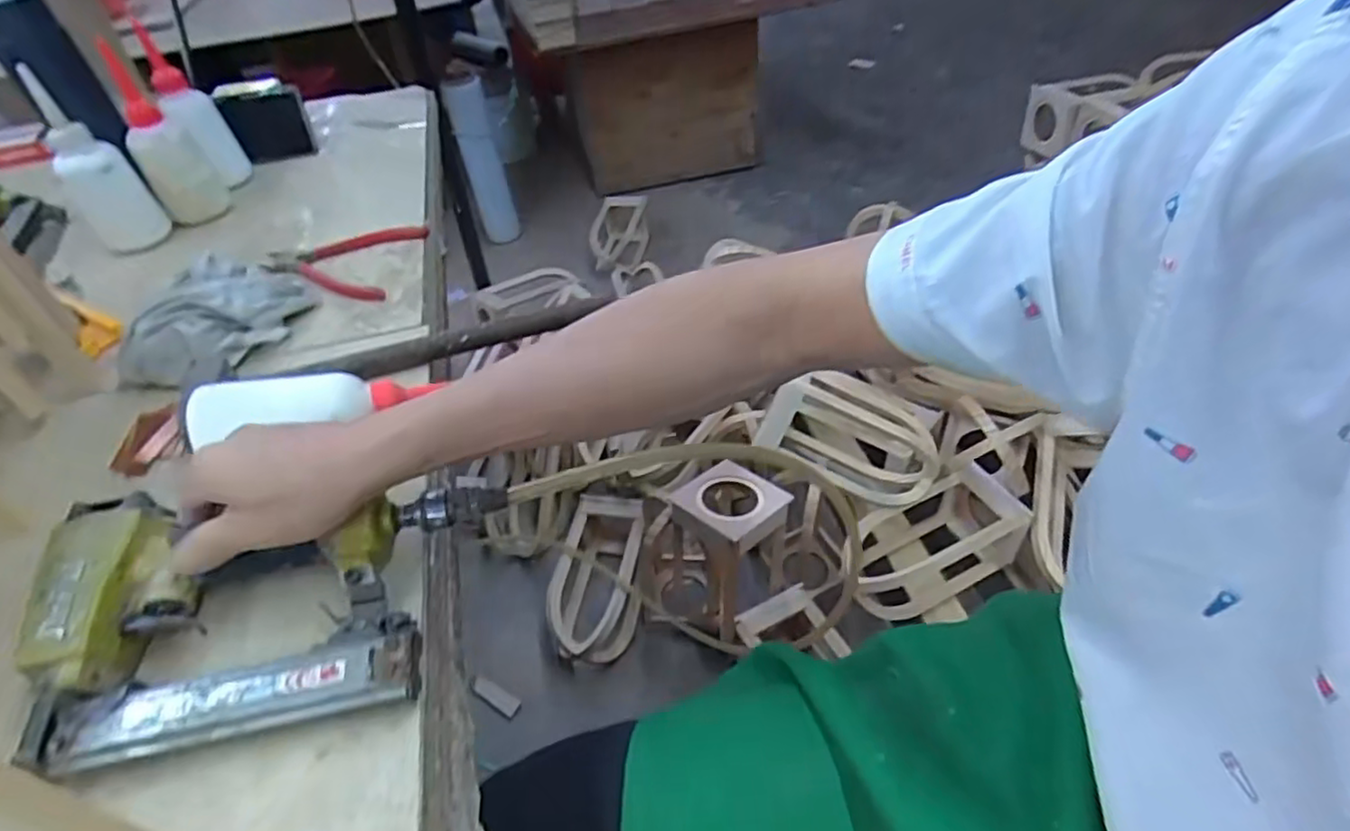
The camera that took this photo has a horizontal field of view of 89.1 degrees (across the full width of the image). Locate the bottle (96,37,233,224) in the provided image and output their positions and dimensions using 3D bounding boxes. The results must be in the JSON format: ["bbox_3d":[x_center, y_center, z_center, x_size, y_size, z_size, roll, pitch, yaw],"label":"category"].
[{"bbox_3d":[-0.540,-0.290,0.710,0.063,0.161,0.056,30,54,30],"label":"bottle"}]

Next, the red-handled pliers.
[{"bbox_3d":[-0.322,-0.147,0.644,0.139,0.016,0.112,2,45,7],"label":"red-handled pliers"}]

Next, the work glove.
[{"bbox_3d":[-0.368,-0.087,0.564,0.091,0.049,0.151,6,46,11],"label":"work glove"}]

